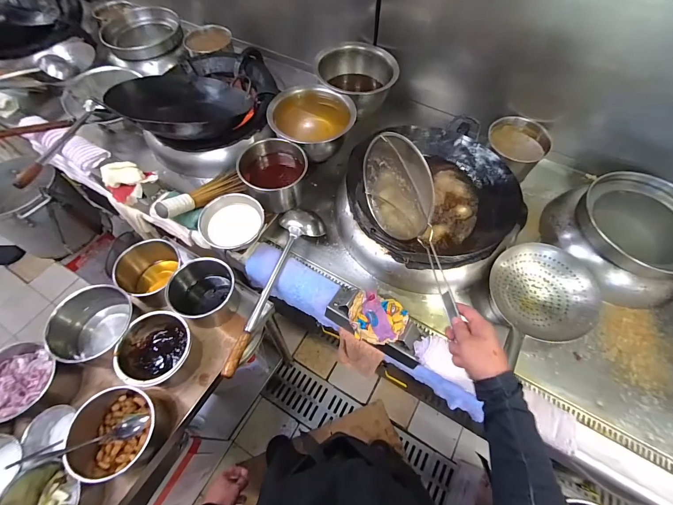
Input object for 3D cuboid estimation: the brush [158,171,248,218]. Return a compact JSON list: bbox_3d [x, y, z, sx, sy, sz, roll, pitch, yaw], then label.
[{"bbox_3d":[-0.382,-0.164,0.875,0.243,0.047,0.073,-34,65,-32],"label":"brush"}]

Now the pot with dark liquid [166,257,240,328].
[{"bbox_3d":[-0.329,0.111,0.785,0.145,0.130,0.143,0,60,0],"label":"pot with dark liquid"}]

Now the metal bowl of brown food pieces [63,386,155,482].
[{"bbox_3d":[-0.448,0.369,0.633,0.163,0.081,0.158,0,60,0],"label":"metal bowl of brown food pieces"}]

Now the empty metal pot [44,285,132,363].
[{"bbox_3d":[-0.549,0.170,0.718,0.160,0.116,0.166,0,60,0],"label":"empty metal pot"}]

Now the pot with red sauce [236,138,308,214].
[{"bbox_3d":[-0.177,-0.220,0.894,0.181,0.137,0.151,-16,62,-10],"label":"pot with red sauce"}]

